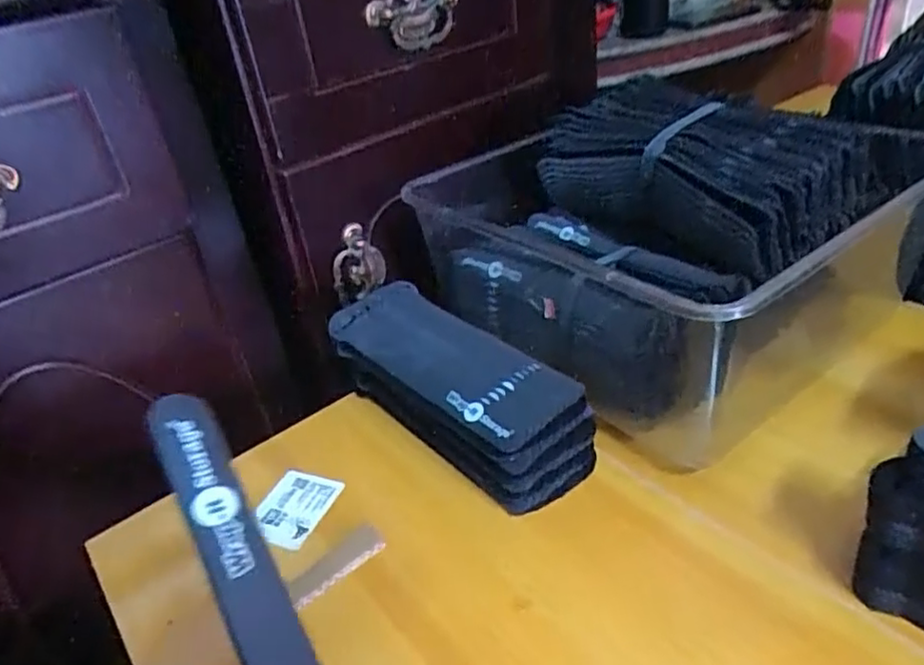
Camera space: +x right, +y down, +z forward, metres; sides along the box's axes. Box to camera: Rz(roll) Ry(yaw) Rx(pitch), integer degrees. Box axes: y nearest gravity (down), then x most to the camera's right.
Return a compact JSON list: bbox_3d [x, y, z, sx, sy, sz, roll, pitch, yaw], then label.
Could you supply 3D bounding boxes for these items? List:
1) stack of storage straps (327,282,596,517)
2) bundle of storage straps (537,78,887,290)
[{"bbox_3d":[-0.008,0.043,0.480,0.090,0.072,0.215,-31,40,-31],"label":"stack of storage straps"},{"bbox_3d":[0.185,-0.133,0.511,0.134,0.091,0.220,-26,37,-26],"label":"bundle of storage straps"}]

